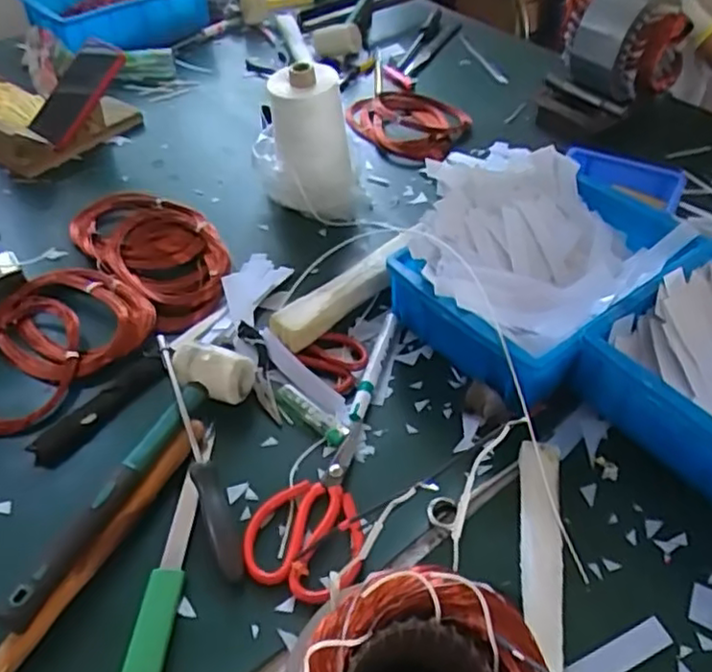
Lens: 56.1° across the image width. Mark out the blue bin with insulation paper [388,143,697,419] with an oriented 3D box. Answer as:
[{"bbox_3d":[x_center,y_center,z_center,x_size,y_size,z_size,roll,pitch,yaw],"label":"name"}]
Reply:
[{"bbox_3d":[0.191,-0.078,0.707,0.305,0.103,0.217,-33,53,-28],"label":"blue bin with insulation paper"}]

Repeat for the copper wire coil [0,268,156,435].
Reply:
[{"bbox_3d":[-0.317,0.001,0.682,0.158,0.026,0.208,27,51,25],"label":"copper wire coil"}]

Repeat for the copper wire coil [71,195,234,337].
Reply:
[{"bbox_3d":[-0.236,-0.106,0.784,0.131,0.033,0.247,-34,54,-29],"label":"copper wire coil"}]

